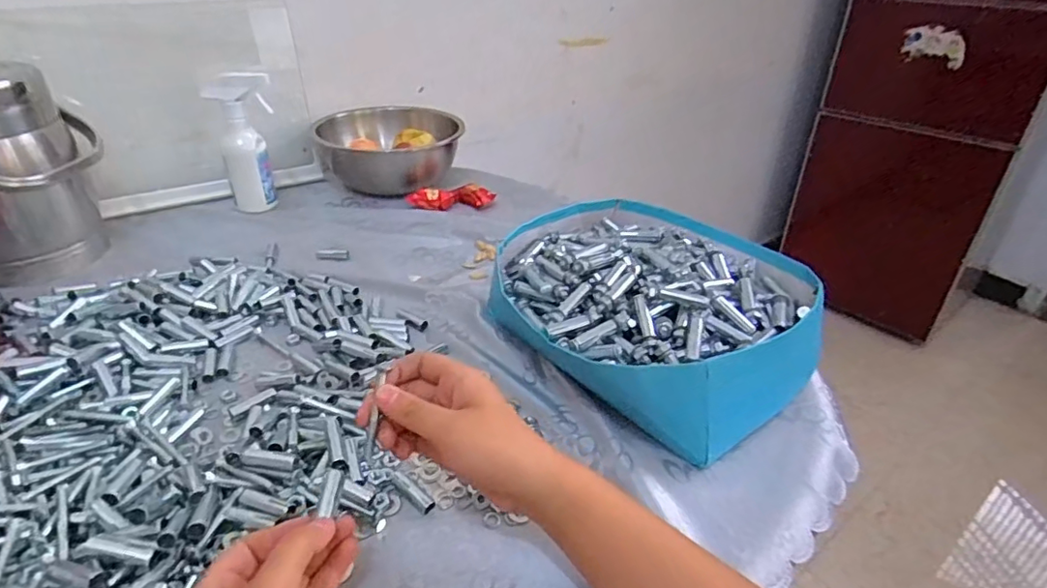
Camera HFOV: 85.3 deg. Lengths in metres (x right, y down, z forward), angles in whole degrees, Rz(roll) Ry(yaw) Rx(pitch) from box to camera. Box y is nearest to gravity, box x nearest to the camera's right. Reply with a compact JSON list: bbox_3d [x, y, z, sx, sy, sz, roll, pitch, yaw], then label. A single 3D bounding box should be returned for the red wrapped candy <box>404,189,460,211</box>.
[{"bbox_3d":[-0.136,-0.145,0.850,0.078,0.024,0.036,-1,33,-7],"label":"red wrapped candy"}]

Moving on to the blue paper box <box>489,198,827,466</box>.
[{"bbox_3d":[0.120,0.010,0.559,0.265,0.100,0.289,-23,41,-35],"label":"blue paper box"}]

